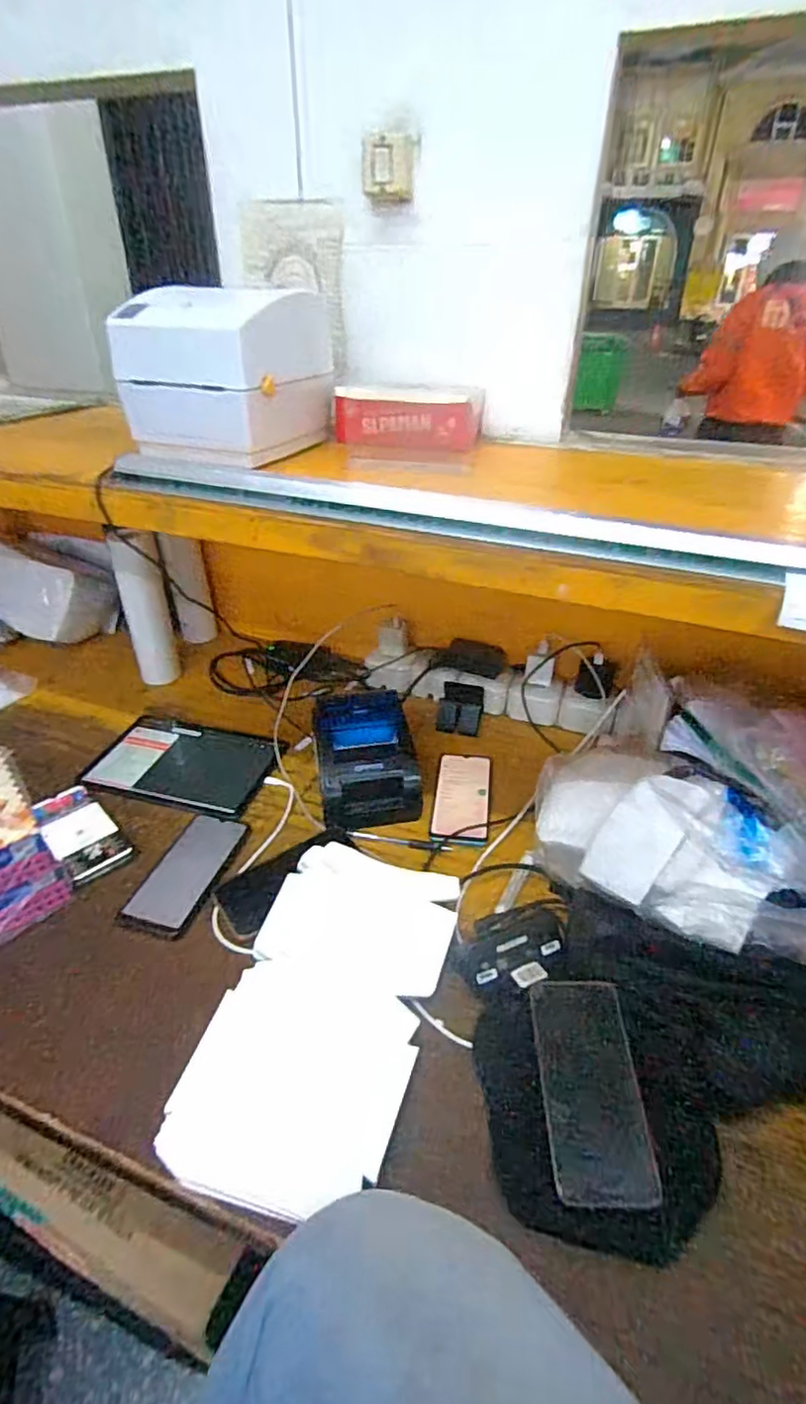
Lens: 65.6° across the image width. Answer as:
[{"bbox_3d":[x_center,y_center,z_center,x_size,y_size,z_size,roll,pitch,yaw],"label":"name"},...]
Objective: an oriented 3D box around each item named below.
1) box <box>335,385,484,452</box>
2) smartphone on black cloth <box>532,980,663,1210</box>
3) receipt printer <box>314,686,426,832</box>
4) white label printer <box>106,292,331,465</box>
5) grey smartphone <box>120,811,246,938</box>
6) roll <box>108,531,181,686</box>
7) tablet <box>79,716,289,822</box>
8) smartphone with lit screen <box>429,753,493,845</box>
[{"bbox_3d":[0.009,-0.372,0.813,0.179,0.066,0.101,10,35,14],"label":"box"},{"bbox_3d":[0.156,0.318,0.520,0.078,0.007,0.158,0,51,-2],"label":"smartphone on black cloth"},{"bbox_3d":[-0.048,0.076,0.811,0.126,0.105,0.131,-7,35,-11],"label":"receipt printer"},{"bbox_3d":[-0.199,-0.385,0.731,0.181,0.150,0.190,11,35,15],"label":"white label printer"},{"bbox_3d":[-0.249,0.197,0.730,0.080,0.012,0.164,11,35,14],"label":"grey smartphone"},{"bbox_3d":[-0.417,-0.148,1.018,0.068,0.240,0.054,-14,37,-20],"label":"roll"},{"bbox_3d":[-0.309,0.084,0.890,0.250,0.008,0.169,10,35,13],"label":"tablet"},{"bbox_3d":[0.080,0.122,0.836,0.075,0.006,0.166,5,34,6],"label":"smartphone with lit screen"}]

